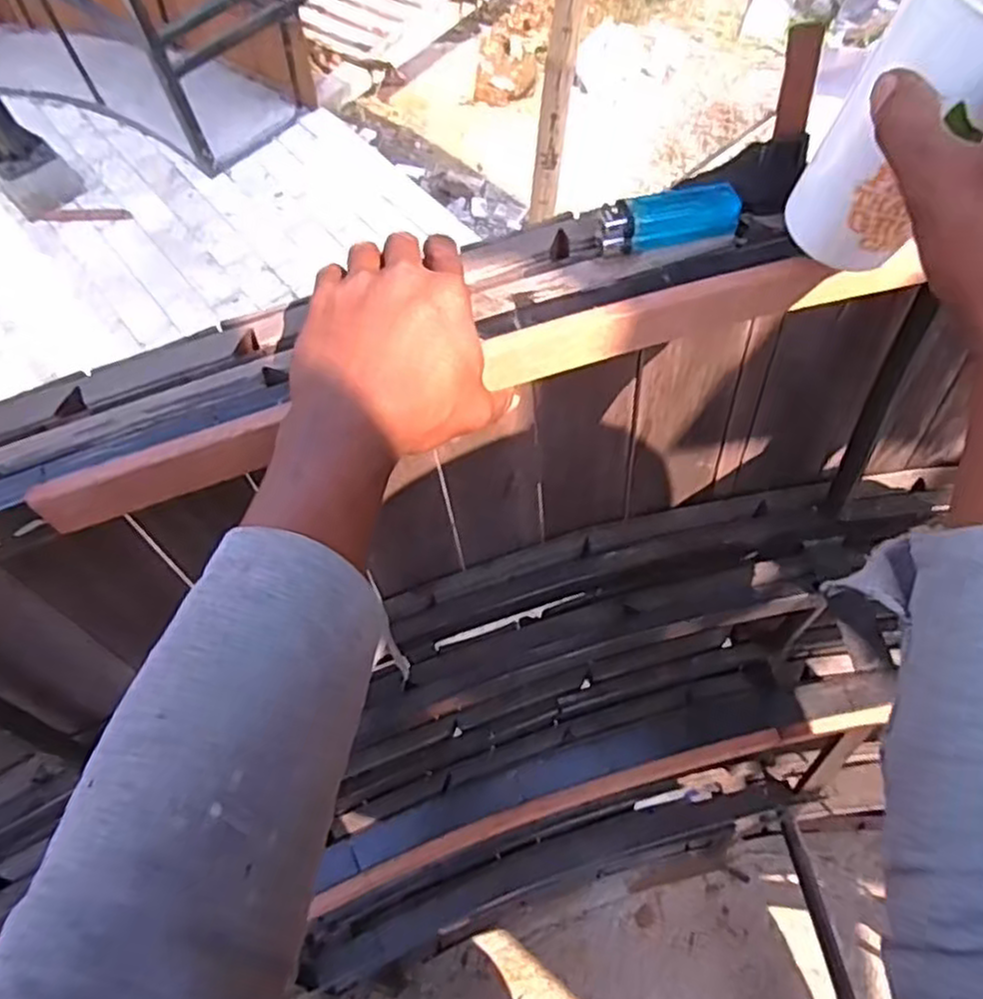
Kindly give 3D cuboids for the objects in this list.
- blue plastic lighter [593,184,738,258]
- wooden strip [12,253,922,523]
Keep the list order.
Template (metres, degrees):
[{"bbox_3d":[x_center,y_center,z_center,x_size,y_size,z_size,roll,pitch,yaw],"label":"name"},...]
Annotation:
[{"bbox_3d":[0.102,-0.162,0.417,0.082,0.023,0.021,-13,63,-3],"label":"blue plastic lighter"},{"bbox_3d":[0.003,-0.067,0.394,0.480,0.031,0.032,-17,63,-7],"label":"wooden strip"}]

